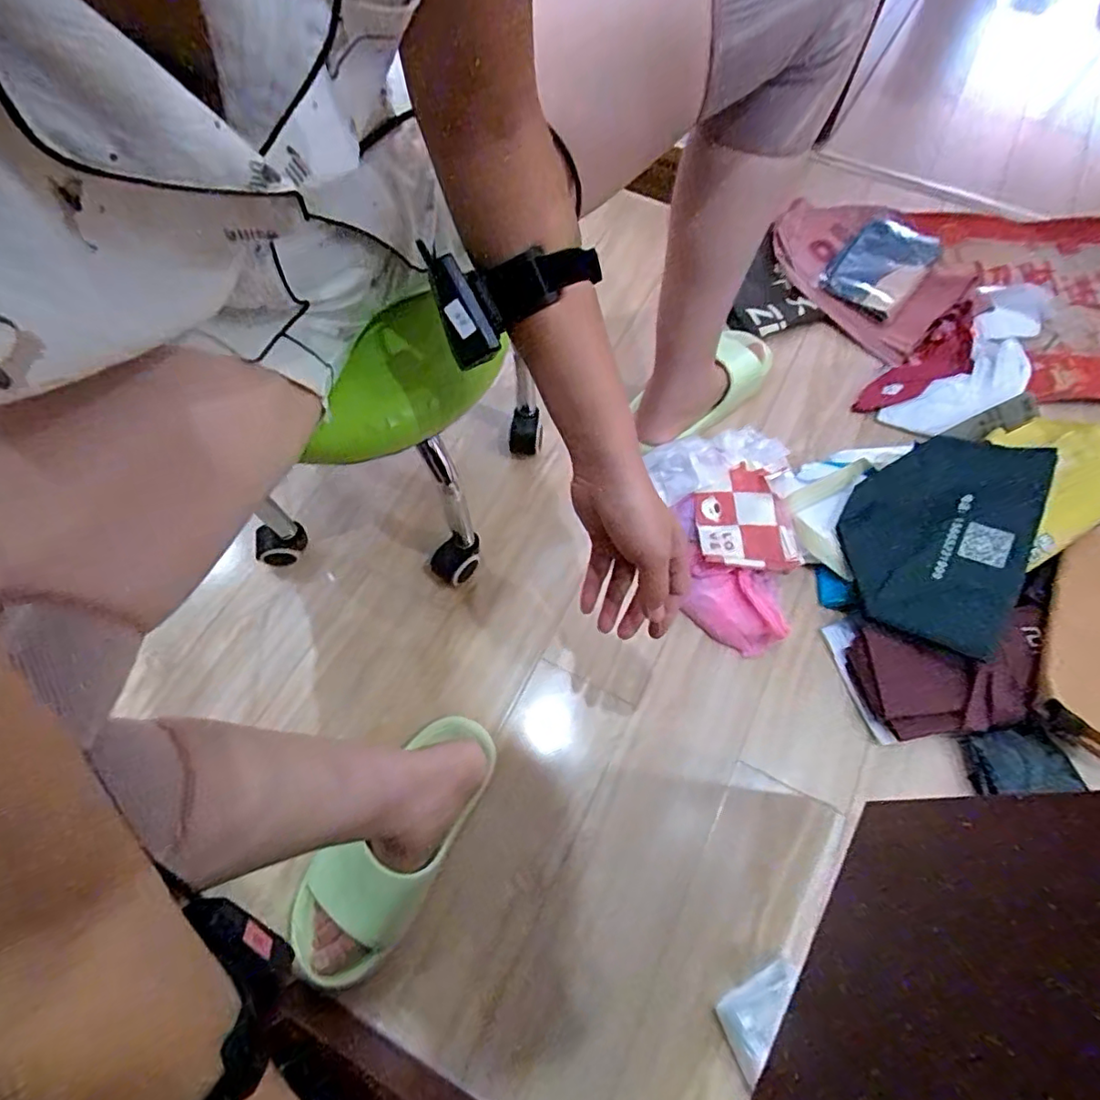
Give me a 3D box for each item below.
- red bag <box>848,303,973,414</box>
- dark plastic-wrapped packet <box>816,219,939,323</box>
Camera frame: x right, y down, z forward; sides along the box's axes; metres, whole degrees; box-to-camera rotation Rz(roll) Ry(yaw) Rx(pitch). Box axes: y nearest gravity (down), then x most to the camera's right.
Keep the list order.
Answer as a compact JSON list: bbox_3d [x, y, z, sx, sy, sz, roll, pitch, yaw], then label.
[{"bbox_3d":[0.554,-0.269,0.871,0.234,0.033,0.084,-42,70,3],"label":"red bag"},{"bbox_3d":[0.521,-0.452,0.924,0.127,0.041,0.183,39,71,16],"label":"dark plastic-wrapped packet"}]

